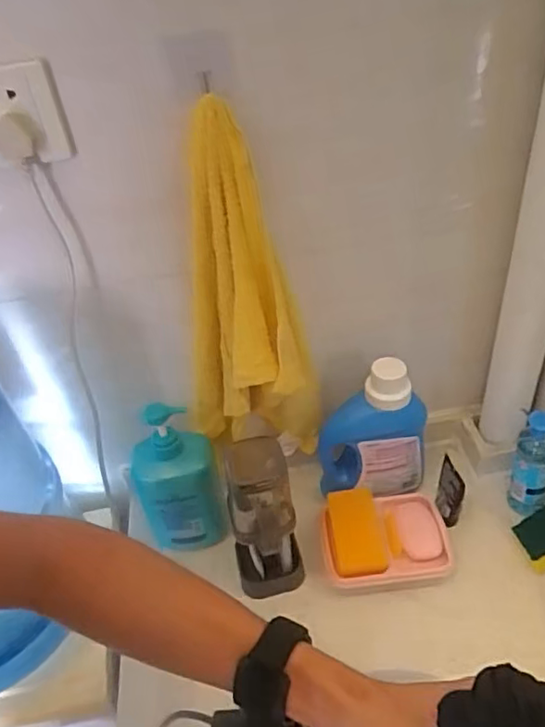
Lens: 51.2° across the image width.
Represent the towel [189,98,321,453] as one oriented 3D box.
[{"bbox_3d":[-0.034,-0.056,0.644,0.104,0.419,0.126,-35,47,-29],"label":"towel"}]

